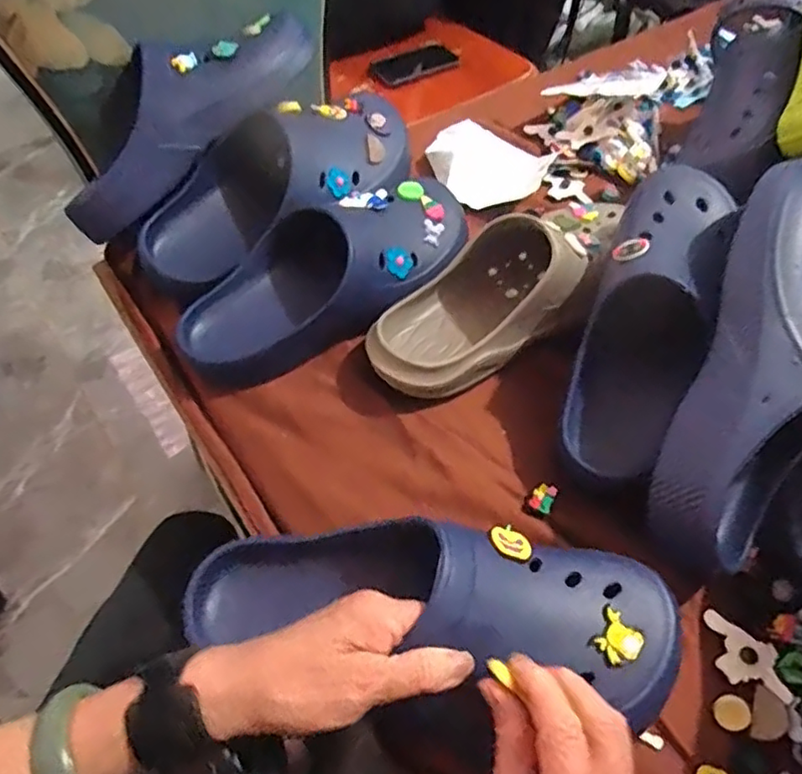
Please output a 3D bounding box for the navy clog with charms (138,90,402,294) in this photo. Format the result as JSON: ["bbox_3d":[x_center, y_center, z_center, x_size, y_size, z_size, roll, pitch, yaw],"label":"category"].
[{"bbox_3d":[-0.106,-0.190,0.575,0.292,0.087,0.113,-38,65,-23],"label":"navy clog with charms"}]

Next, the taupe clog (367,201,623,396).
[{"bbox_3d":[0.090,-0.090,0.520,0.110,0.084,0.267,38,63,21],"label":"taupe clog"}]

